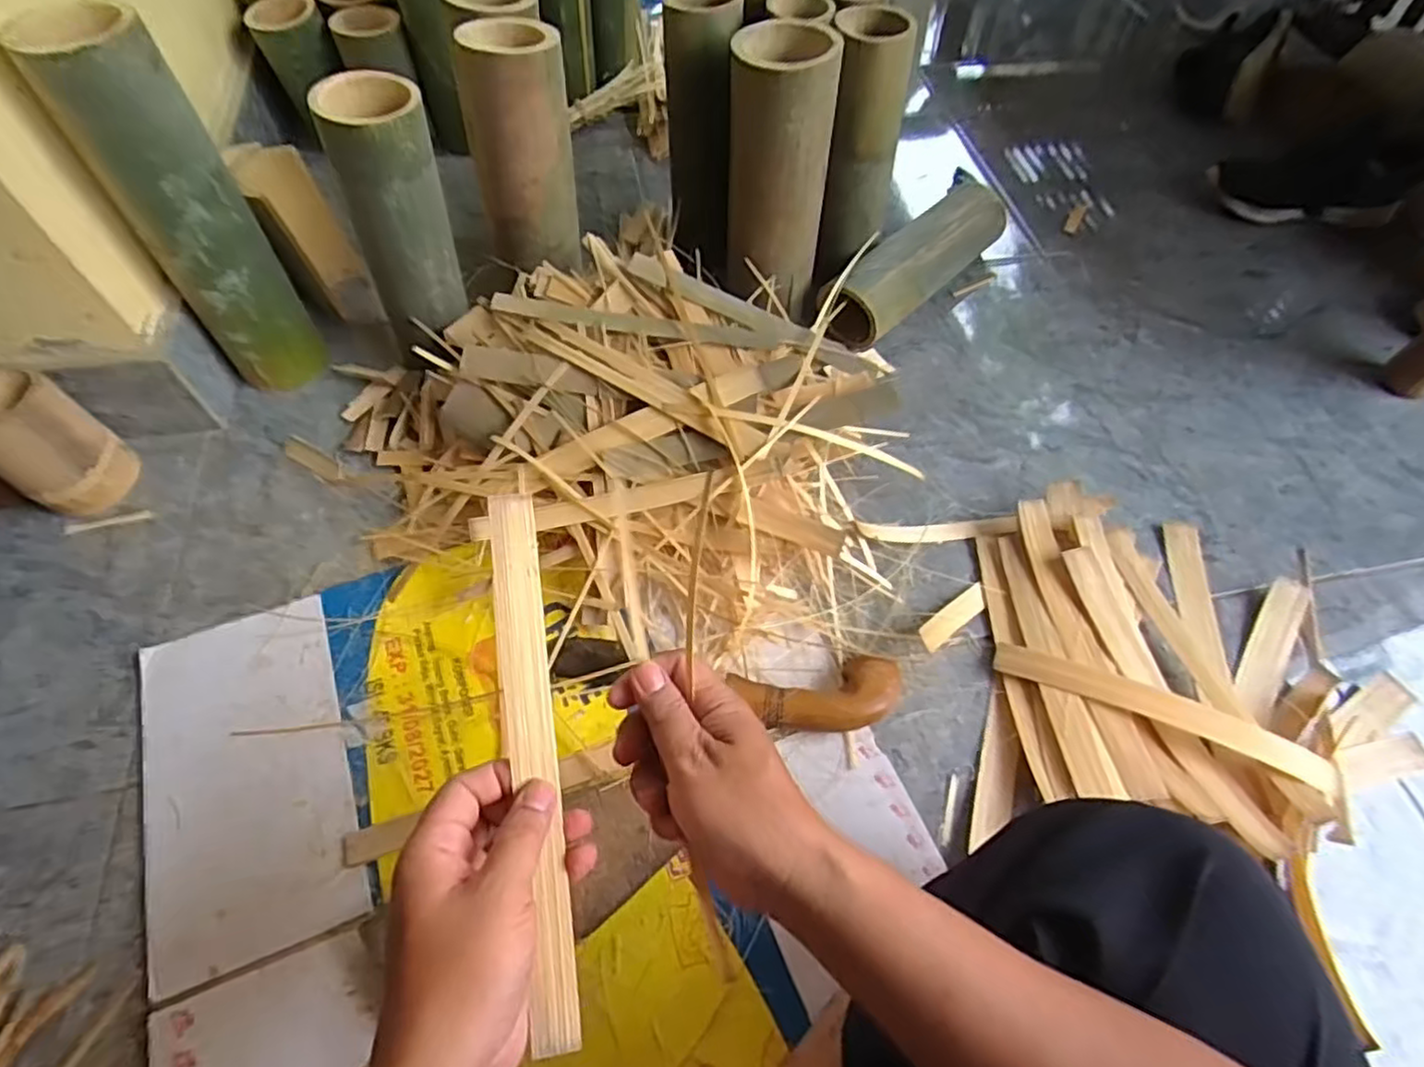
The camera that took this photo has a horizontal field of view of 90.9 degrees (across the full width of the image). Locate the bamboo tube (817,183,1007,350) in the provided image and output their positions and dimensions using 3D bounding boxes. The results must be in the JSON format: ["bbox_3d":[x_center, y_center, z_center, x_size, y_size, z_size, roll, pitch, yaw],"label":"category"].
[{"bbox_3d":[0.241,-0.321,0.848,0.080,0.085,0.303,39,65,20],"label":"bamboo tube"}]

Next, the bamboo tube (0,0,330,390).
[{"bbox_3d":[-0.473,-0.282,0.648,0.095,0.321,0.081,-27,62,-17],"label":"bamboo tube"}]

